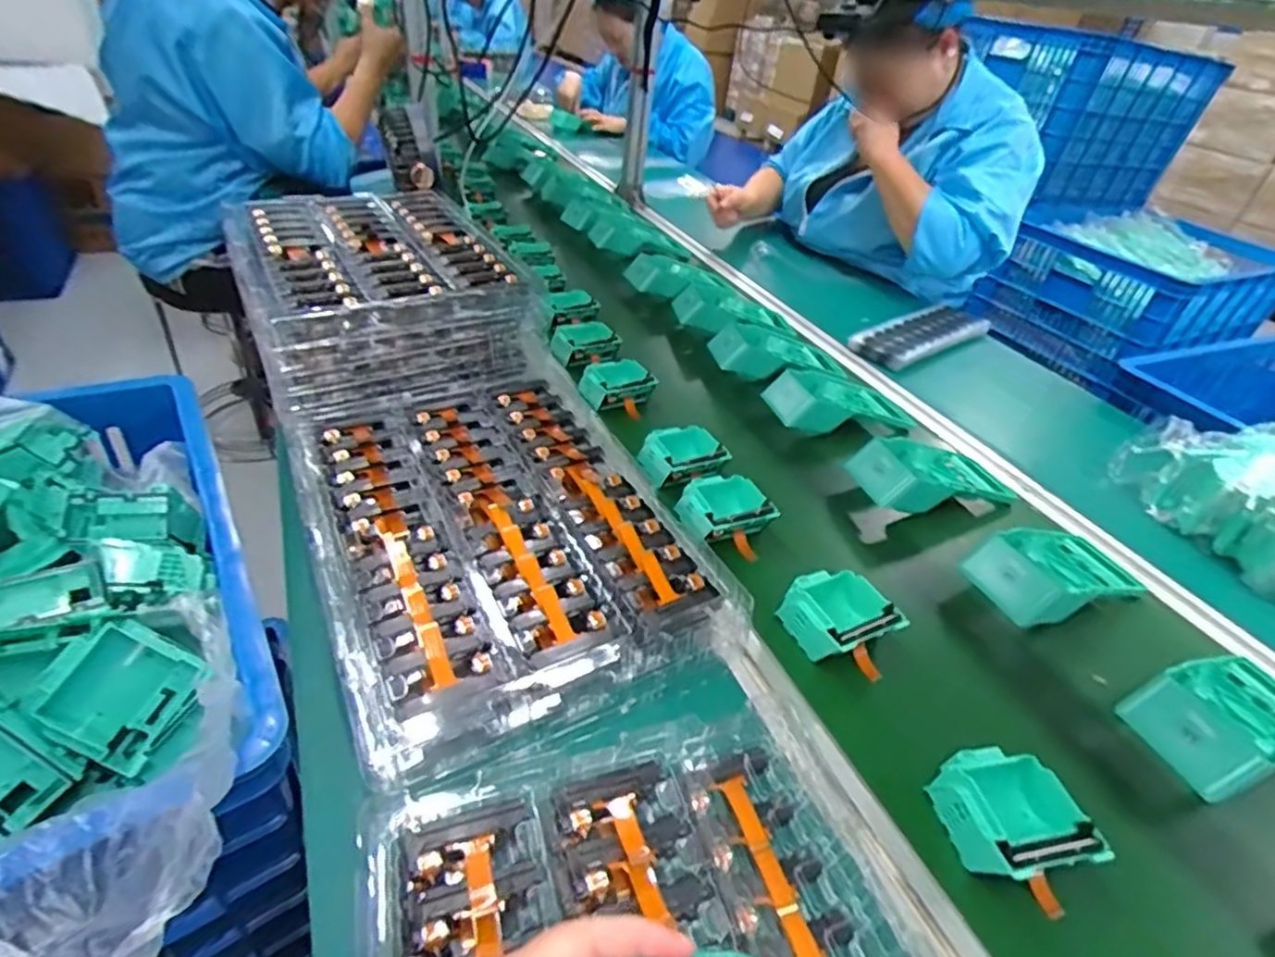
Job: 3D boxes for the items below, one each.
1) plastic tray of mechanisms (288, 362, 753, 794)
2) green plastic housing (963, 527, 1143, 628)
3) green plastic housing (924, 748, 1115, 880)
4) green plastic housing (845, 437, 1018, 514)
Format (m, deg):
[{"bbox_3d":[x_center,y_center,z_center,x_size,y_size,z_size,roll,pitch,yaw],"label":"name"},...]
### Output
[{"bbox_3d":[-0.125,0.018,0.539,0.261,0.032,0.377,-15,44,-26],"label":"plastic tray of mechanisms"},{"bbox_3d":[0.398,0.091,0.617,0.186,0.046,0.103,-5,38,-34],"label":"green plastic housing"},{"bbox_3d":[0.240,0.215,0.418,0.073,0.038,0.077,-4,40,-14],"label":"green plastic housing"},{"bbox_3d":[0.323,-0.007,0.714,0.193,0.056,0.089,-8,41,-19],"label":"green plastic housing"}]

